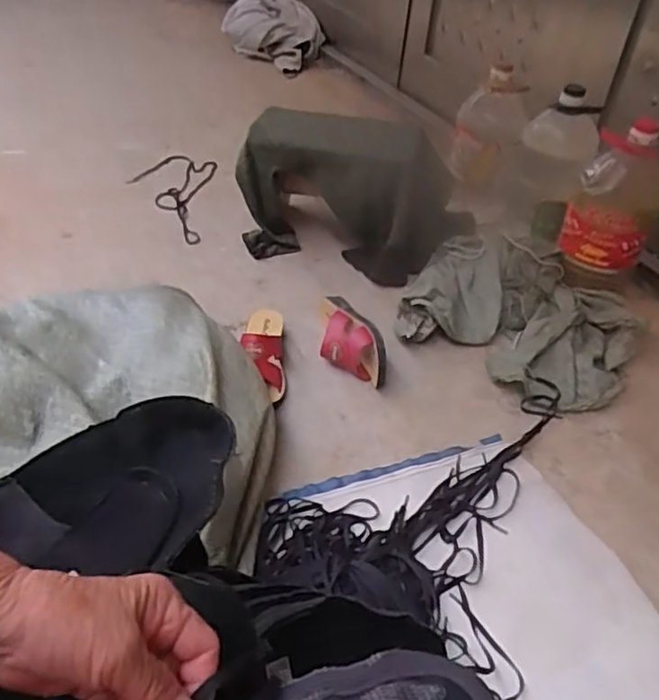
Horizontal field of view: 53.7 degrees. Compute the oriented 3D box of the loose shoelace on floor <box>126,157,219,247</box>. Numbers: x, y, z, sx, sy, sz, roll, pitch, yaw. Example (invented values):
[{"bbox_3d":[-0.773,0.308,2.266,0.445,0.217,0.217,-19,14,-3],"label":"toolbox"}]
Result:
[{"bbox_3d":[-0.319,-0.372,1.538,0.205,0.019,0.344,-23,48,-30],"label":"loose shoelace on floor"}]

